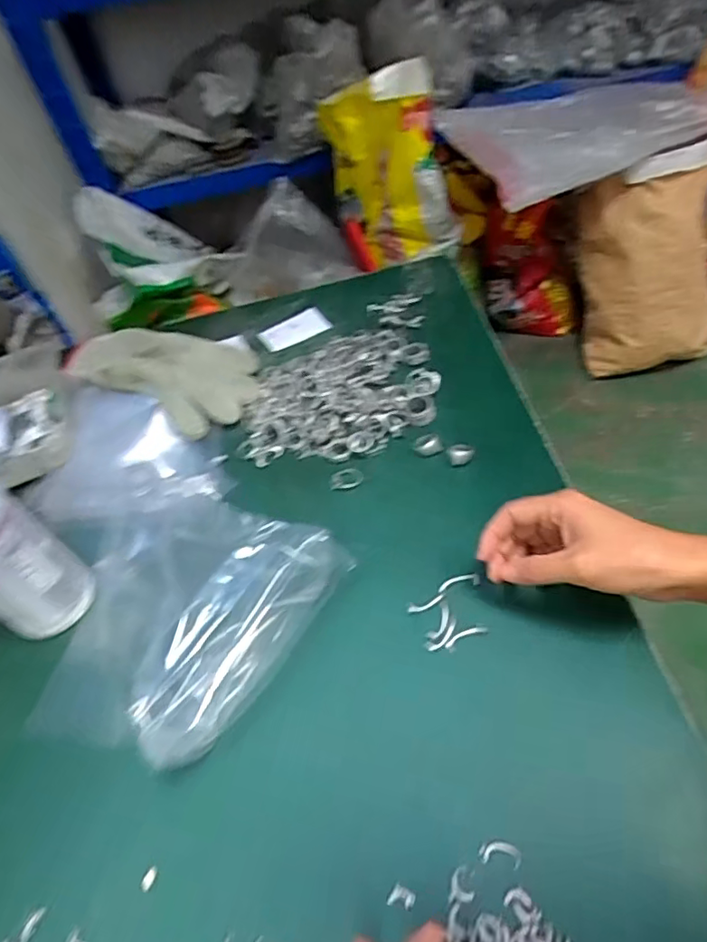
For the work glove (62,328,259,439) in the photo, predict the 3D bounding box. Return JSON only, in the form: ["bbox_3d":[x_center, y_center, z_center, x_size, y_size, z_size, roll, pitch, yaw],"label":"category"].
[{"bbox_3d":[-0.194,-0.113,0.604,0.181,0.034,0.128,29,49,2],"label":"work glove"}]

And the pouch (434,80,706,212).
[{"bbox_3d":[0.582,-0.863,1.428,0.658,0.118,0.424,-21,48,-7],"label":"pouch"}]

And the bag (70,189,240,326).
[{"bbox_3d":[-0.523,-0.584,1.528,0.366,0.292,0.345,-10,47,3],"label":"bag"}]

